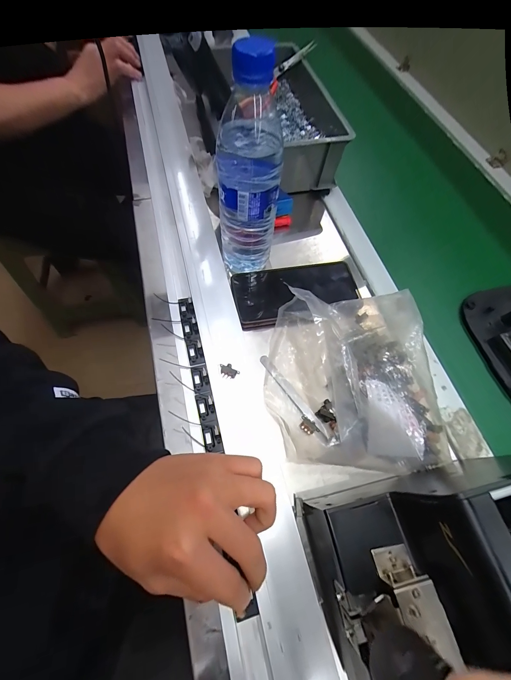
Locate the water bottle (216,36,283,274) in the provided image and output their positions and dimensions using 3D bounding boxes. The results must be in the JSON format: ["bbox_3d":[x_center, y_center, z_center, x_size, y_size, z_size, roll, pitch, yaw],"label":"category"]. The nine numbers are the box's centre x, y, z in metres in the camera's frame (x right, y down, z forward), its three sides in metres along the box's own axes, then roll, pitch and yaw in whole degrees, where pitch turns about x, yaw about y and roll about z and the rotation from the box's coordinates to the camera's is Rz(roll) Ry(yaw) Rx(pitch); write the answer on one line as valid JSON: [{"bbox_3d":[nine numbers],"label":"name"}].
[{"bbox_3d":[-0.009,-0.162,0.312,0.064,0.219,0.058,-8,64,-7],"label":"water bottle"}]

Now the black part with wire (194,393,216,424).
[{"bbox_3d":[-0.050,0.066,0.284,0.017,0.014,0.028,-14,64,-10],"label":"black part with wire"}]

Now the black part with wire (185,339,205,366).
[{"bbox_3d":[-0.065,0.011,0.309,0.017,0.015,0.030,-13,64,-9],"label":"black part with wire"}]

